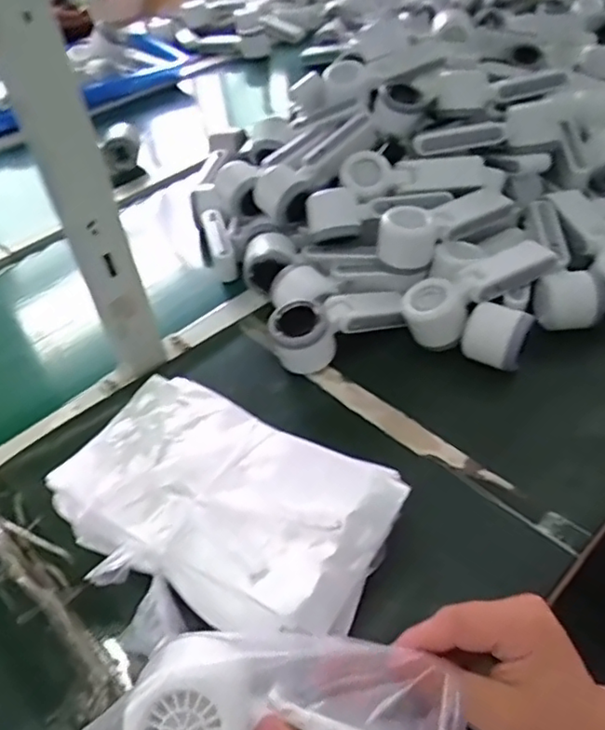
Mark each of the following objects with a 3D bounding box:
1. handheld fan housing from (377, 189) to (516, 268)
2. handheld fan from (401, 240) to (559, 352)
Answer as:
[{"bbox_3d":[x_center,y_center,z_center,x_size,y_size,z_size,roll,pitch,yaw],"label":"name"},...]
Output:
[{"bbox_3d":[0.158,-0.152,0.675,0.168,0.061,0.060,-21,47,-15],"label":"handheld fan housing"},{"bbox_3d":[0.183,-0.080,0.642,0.169,0.054,0.063,-27,48,-20],"label":"handheld fan"}]

